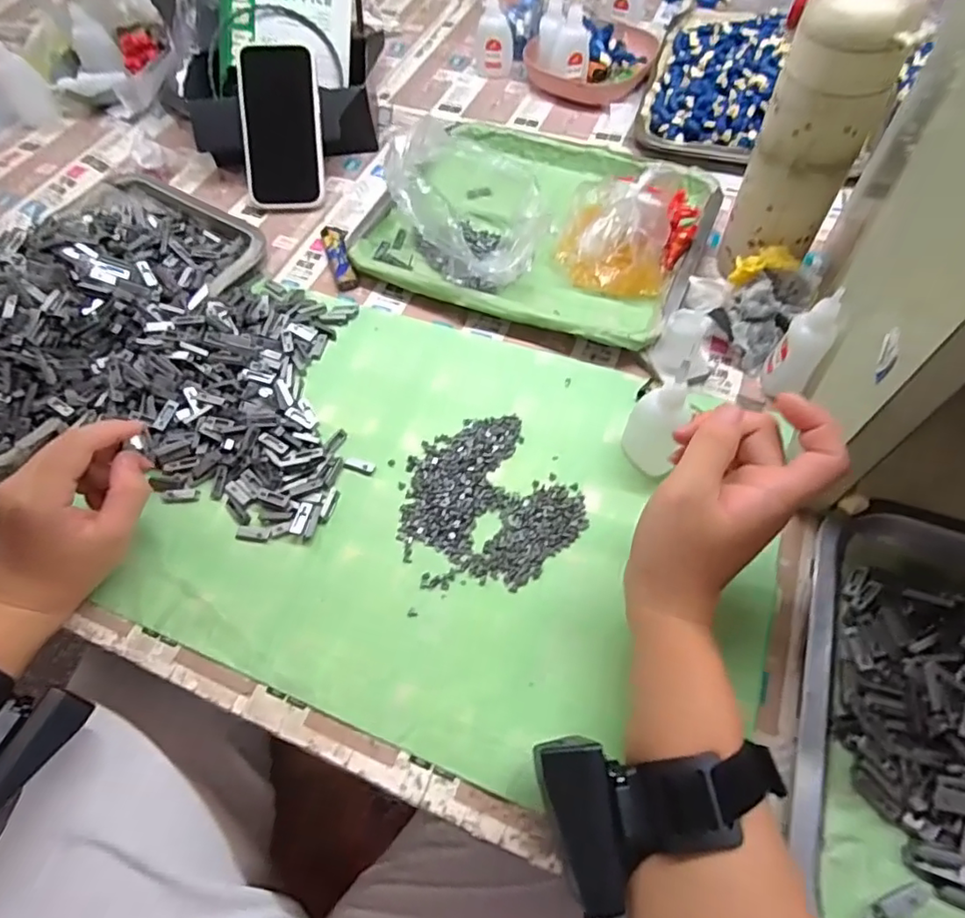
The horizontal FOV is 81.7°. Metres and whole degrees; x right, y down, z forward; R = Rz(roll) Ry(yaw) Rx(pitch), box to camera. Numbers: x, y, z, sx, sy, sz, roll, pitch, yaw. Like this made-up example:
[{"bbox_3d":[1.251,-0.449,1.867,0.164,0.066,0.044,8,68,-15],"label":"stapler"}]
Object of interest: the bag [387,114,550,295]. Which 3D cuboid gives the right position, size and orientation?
[{"bbox_3d":[-0.010,-0.229,0.488,0.128,0.092,0.174,8,59,9],"label":"bag"}]

